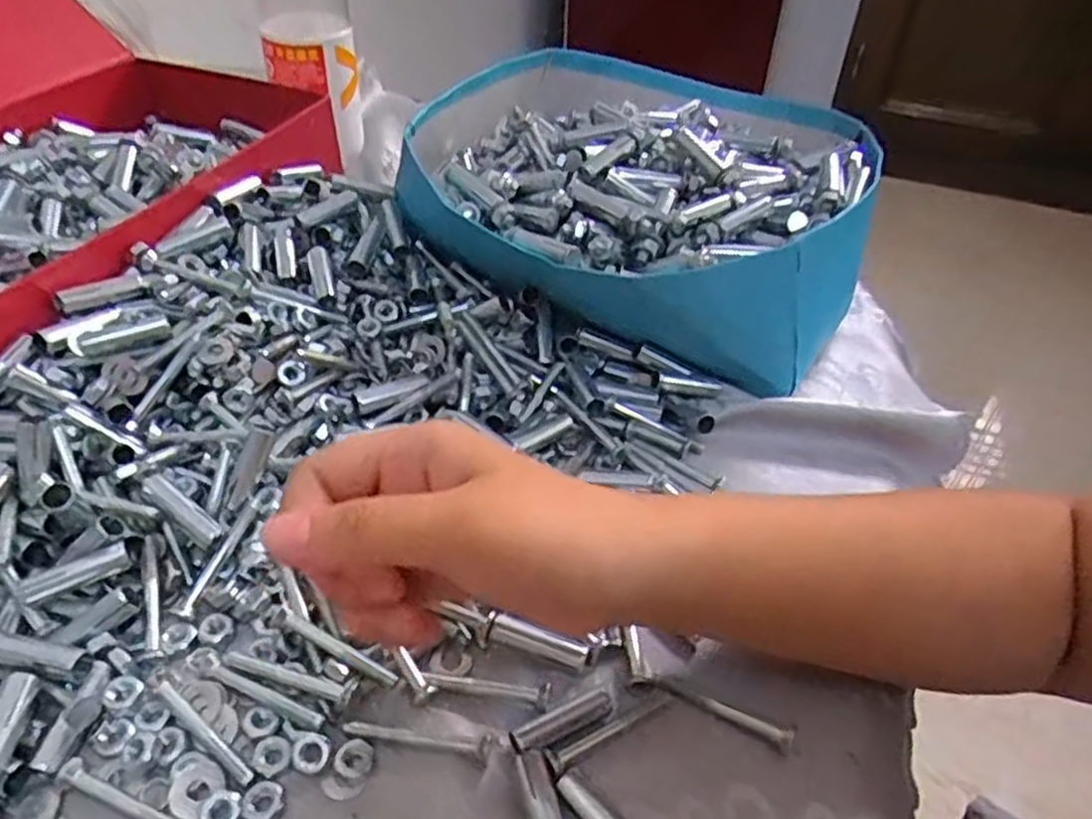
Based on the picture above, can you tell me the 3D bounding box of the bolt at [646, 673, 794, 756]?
[{"bbox_3d":[0.067,0.114,0.289,0.055,0.006,0.007,21,45,18],"label":"bolt"}]

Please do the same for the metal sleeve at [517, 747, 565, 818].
[{"bbox_3d":[0.000,0.136,0.257,0.011,0.009,0.040,-10,44,-14],"label":"metal sleeve"}]

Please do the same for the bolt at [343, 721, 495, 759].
[{"bbox_3d":[-0.047,0.120,0.276,0.054,0.007,0.009,7,43,3],"label":"bolt"}]

